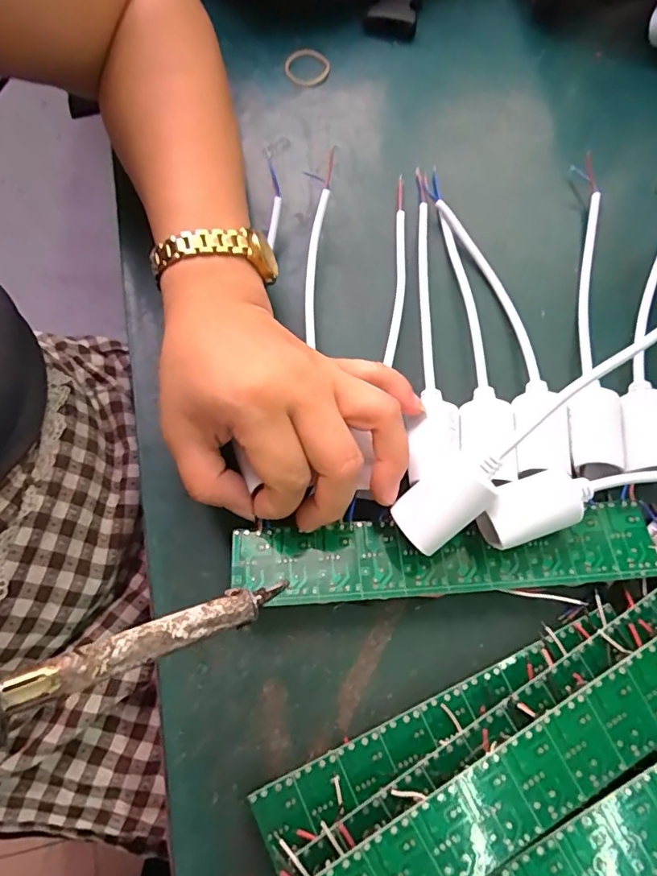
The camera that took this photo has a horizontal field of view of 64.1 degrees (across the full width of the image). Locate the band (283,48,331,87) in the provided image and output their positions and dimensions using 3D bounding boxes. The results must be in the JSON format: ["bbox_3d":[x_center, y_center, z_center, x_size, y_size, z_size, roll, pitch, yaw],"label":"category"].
[{"bbox_3d":[-0.015,-0.267,0.378,0.032,0.005,0.031,0,71,0],"label":"band"}]

